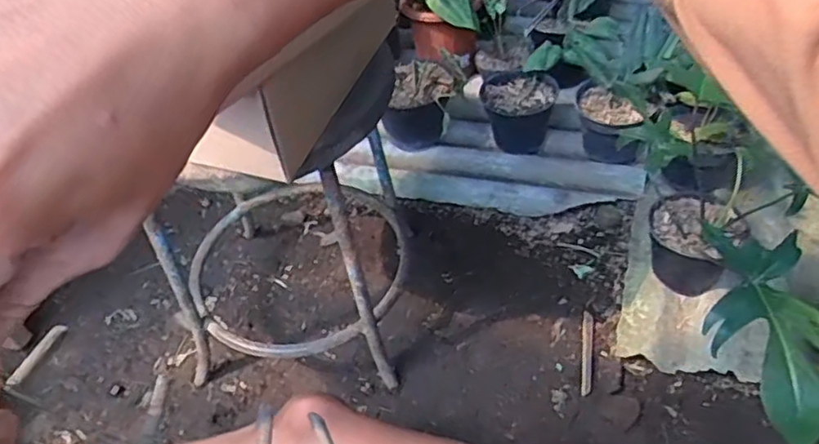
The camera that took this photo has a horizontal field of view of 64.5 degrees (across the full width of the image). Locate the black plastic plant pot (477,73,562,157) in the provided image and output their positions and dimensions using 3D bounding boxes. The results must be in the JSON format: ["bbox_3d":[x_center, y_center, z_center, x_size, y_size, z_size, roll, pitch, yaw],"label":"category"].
[{"bbox_3d":[0.184,-0.181,1.093,0.116,0.110,0.107,-4,44,4],"label":"black plastic plant pot"}]

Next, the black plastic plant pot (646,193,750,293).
[{"bbox_3d":[0.374,0.040,0.871,0.110,0.112,0.120,32,57,34],"label":"black plastic plant pot"}]

